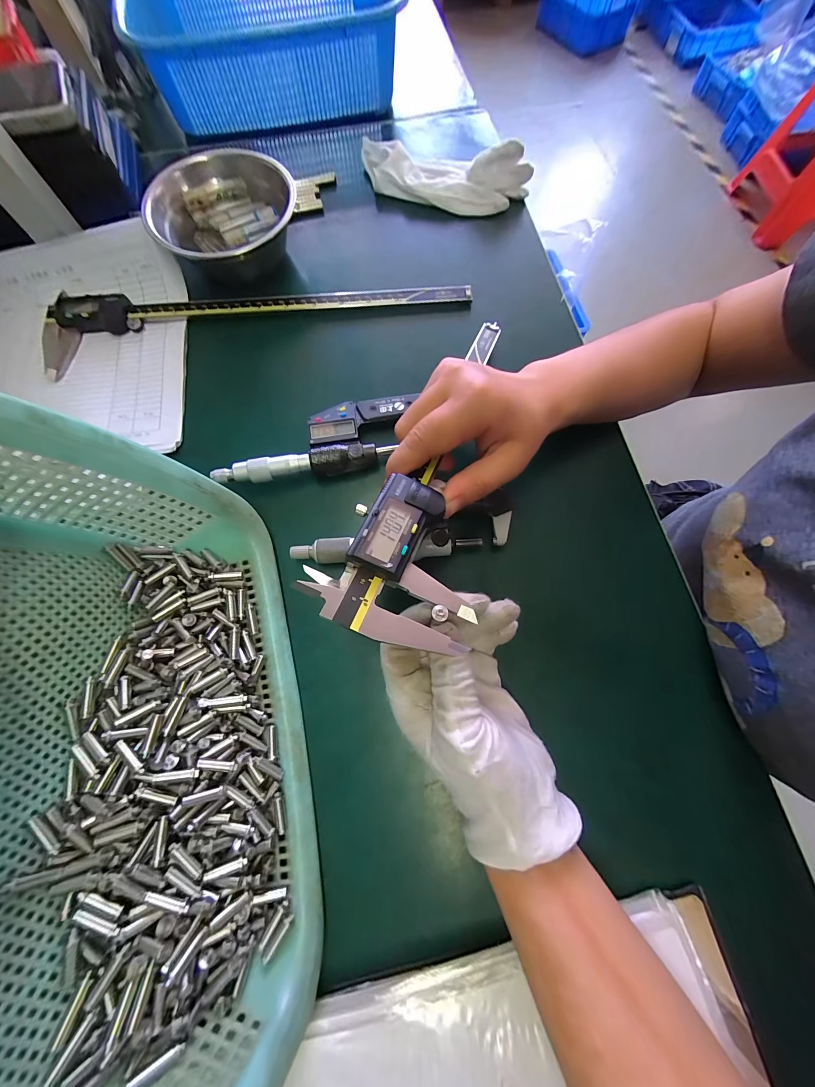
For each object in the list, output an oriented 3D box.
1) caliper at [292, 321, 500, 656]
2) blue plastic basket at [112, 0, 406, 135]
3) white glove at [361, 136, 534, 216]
[{"bbox_3d":[0.025,-0.070,0.220,0.076,0.017,0.268,17,61,5],"label":"caliper"},{"bbox_3d":[-0.150,-0.558,0.388,0.261,0.100,0.191,-9,73,-3],"label":"blue plastic basket"},{"bbox_3d":[0.035,-0.392,0.366,0.182,0.040,0.072,18,74,6],"label":"white glove"}]

